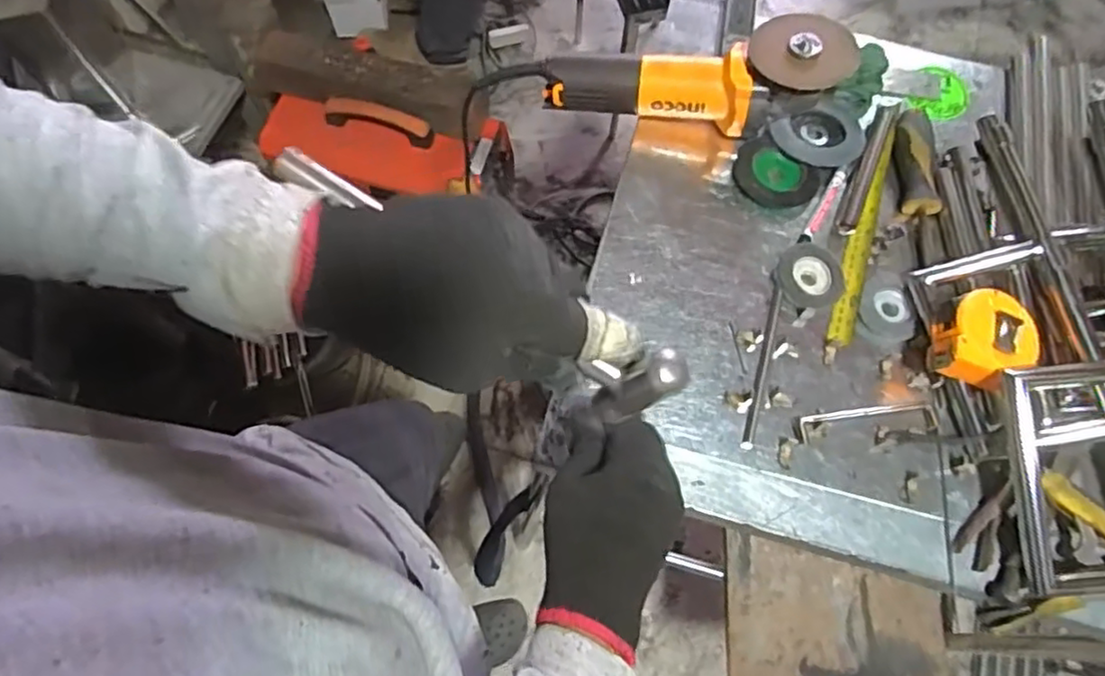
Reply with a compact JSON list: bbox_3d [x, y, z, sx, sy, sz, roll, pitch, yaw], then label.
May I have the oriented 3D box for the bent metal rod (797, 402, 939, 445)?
[{"bbox_3d":[0.271,0.072,0.573,0.122,0.008,0.026,-6,69,-3],"label":"bent metal rod"}]

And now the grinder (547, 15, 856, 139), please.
[{"bbox_3d":[0.138,-0.246,0.654,0.287,0.079,0.086,-2,68,14],"label":"grinder"}]

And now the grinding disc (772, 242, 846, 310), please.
[{"bbox_3d":[0.239,-0.059,0.621,0.058,0.012,0.066,-10,69,-5],"label":"grinding disc"}]

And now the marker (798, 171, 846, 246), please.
[{"bbox_3d":[0.263,-0.125,0.646,0.013,0.008,0.091,30,71,11],"label":"marker"}]

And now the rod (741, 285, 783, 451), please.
[{"bbox_3d":[0.188,0.024,0.596,0.010,0.009,0.158,17,69,6],"label":"rod"}]

